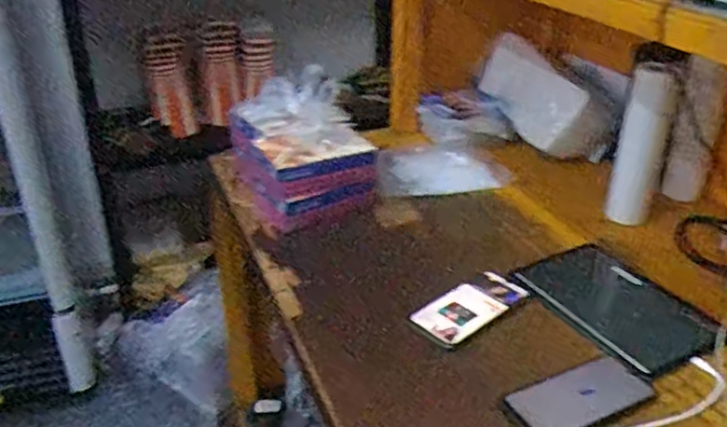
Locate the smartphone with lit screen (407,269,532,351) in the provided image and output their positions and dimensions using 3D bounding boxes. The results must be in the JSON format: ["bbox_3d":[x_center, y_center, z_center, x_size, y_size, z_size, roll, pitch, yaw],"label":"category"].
[{"bbox_3d":[0.141,0.124,0.875,0.167,0.012,0.082,-25,39,-38],"label":"smartphone with lit screen"}]

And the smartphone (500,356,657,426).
[{"bbox_3d":[0.241,0.204,0.735,0.166,0.007,0.077,-13,32,-23],"label":"smartphone"}]

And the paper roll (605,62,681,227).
[{"bbox_3d":[0.430,-0.098,1.029,0.065,0.240,0.053,14,32,22],"label":"paper roll"}]

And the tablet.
[{"bbox_3d":[0.333,0.116,0.886,0.168,0.011,0.241,-15,33,-25],"label":"tablet"}]

